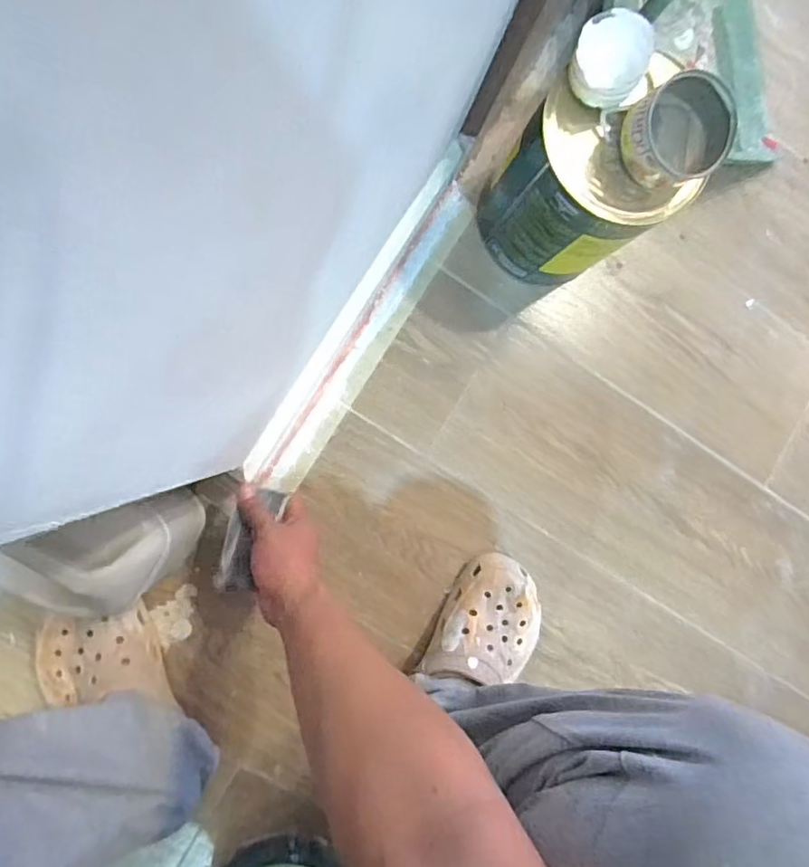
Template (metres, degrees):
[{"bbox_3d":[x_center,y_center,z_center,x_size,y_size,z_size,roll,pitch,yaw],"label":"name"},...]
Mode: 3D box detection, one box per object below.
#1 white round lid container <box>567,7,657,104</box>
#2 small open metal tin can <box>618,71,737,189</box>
[{"bbox_3d":[0.175,-0.317,0.482,0.062,0.036,0.059,0,89,-9],"label":"white round lid container"},{"bbox_3d":[0.232,-0.258,0.488,0.085,0.039,0.077,-13,91,-9],"label":"small open metal tin can"}]

